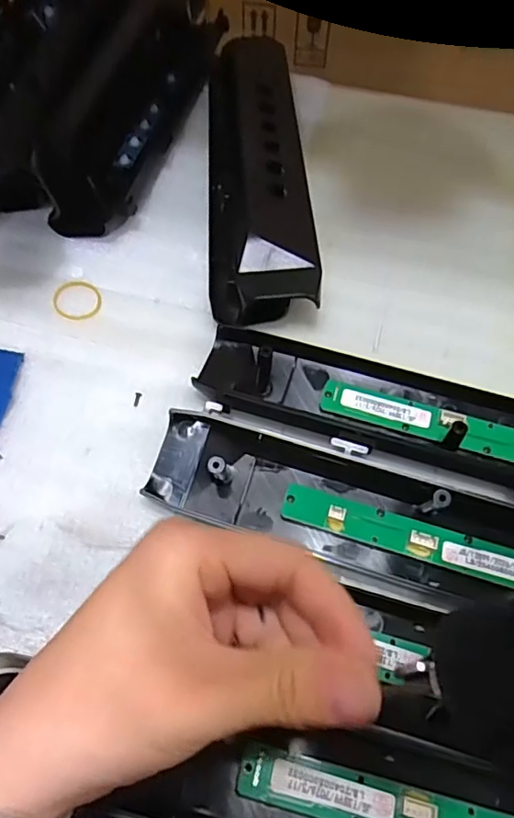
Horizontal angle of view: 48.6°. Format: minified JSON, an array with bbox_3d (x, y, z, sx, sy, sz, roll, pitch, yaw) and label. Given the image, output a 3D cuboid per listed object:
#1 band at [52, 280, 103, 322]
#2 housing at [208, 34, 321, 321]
[{"bbox_3d":[-0.112,-0.069,0.354,0.031,0.004,0.029,1,60,-2],"label":"band"},{"bbox_3d":[0.000,-0.164,0.390,0.062,0.042,0.251,-1,60,-3],"label":"housing"}]

